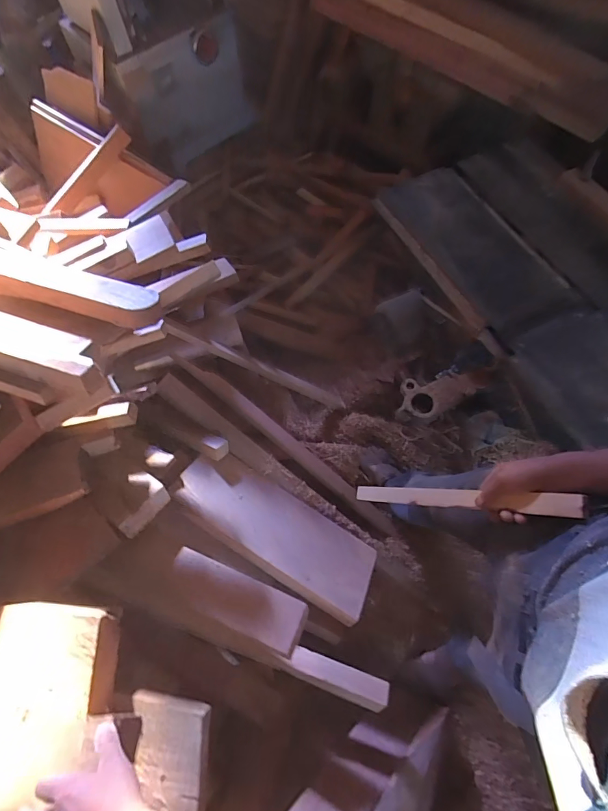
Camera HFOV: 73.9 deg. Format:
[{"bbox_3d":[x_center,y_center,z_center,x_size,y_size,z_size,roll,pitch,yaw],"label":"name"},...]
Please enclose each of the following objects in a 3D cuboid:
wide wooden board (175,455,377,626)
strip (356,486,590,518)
[{"bbox_3d":[-0.064,0.306,1.023,0.539,0.038,0.221,32,42,1],"label":"wide wooden board"},{"bbox_3d":[0.246,0.165,0.727,0.019,0.474,0.029,33,67,-21],"label":"strip"}]

